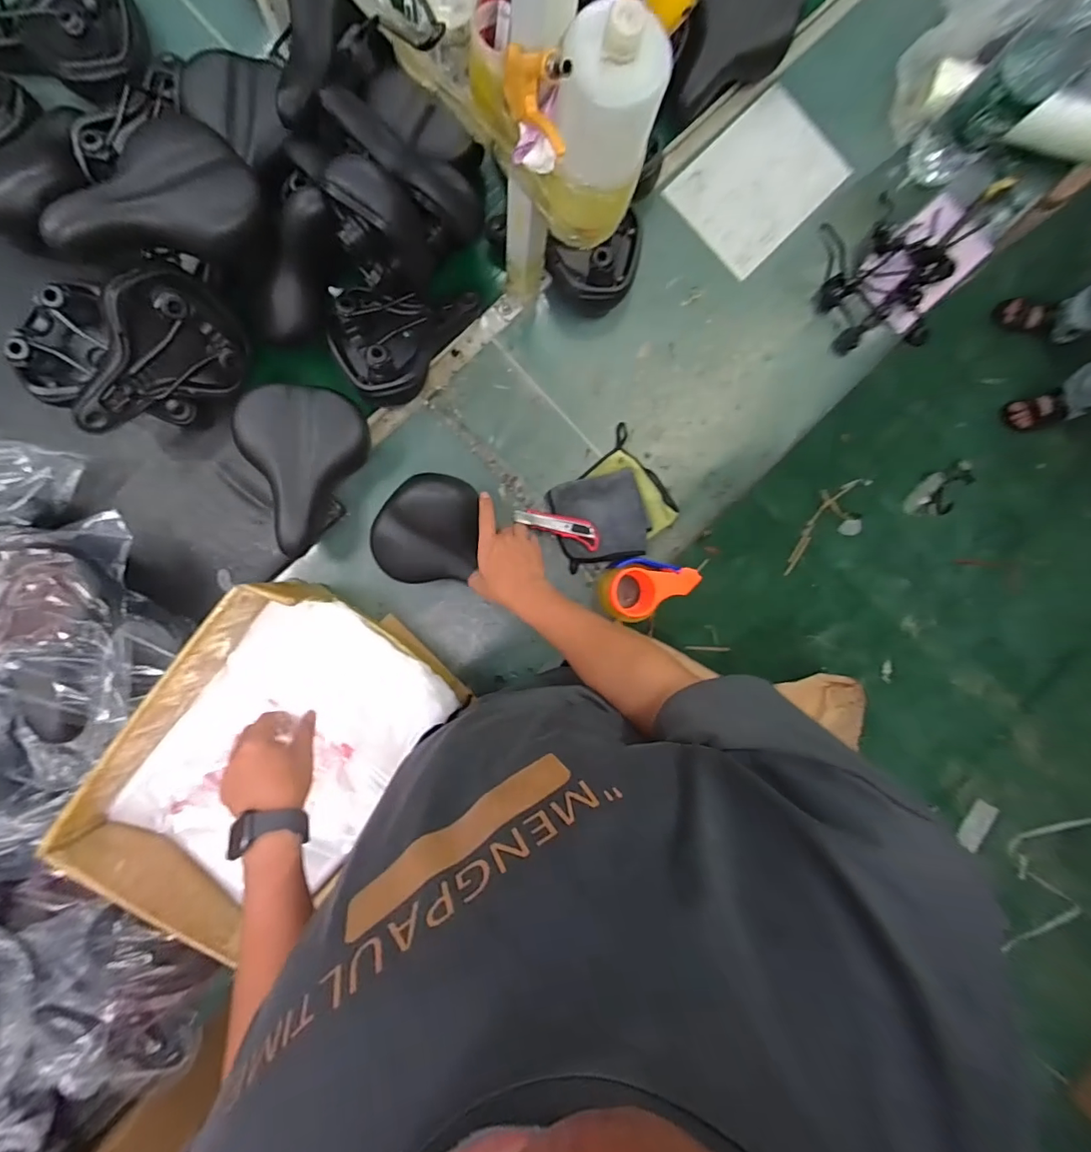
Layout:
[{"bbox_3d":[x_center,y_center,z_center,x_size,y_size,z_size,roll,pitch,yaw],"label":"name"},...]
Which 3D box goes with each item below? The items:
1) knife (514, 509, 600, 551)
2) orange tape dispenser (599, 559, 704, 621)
[{"bbox_3d":[0.021,-0.086,0.875,0.155,0.014,0.041,18,88,16],"label":"knife"},{"bbox_3d":[0.177,0.026,0.871,0.164,0.064,0.108,3,89,-5],"label":"orange tape dispenser"}]

